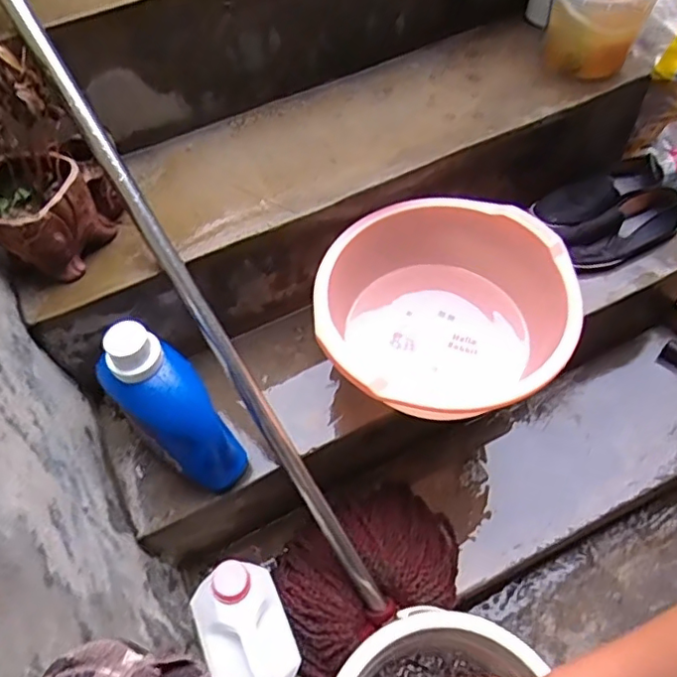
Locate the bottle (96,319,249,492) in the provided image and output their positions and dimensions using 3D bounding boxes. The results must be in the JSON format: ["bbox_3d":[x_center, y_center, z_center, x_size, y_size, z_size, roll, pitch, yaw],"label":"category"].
[{"bbox_3d":[-0.197,0.094,0.733,0.075,0.287,0.091,21,56,44],"label":"bottle"}]

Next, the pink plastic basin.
[{"bbox_3d":[0.142,-0.026,0.841,0.328,0.195,0.328,0,57,1],"label":"pink plastic basin"}]

